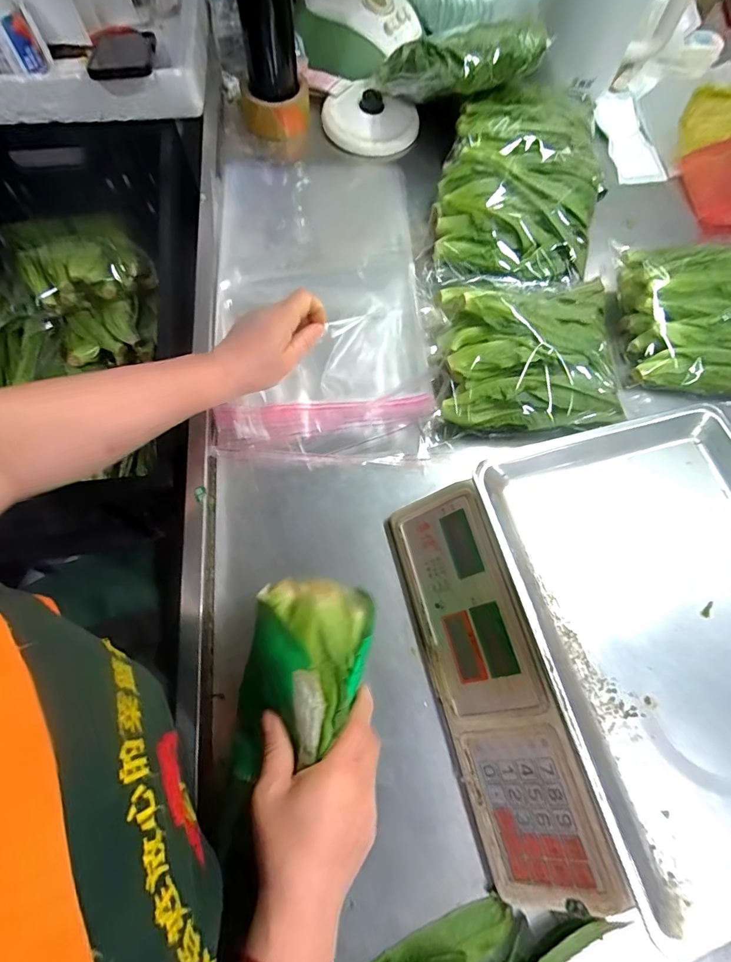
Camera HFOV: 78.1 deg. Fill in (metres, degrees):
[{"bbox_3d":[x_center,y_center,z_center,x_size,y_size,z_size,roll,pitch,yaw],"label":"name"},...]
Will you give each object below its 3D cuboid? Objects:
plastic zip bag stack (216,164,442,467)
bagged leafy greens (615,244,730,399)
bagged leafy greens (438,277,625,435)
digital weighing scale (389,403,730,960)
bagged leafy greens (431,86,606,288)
[{"bbox_3d":[-0.058,-0.239,0.566,0.248,0.026,0.475,-4,70,-3],"label":"plastic zip bag stack"},{"bbox_3d":[0.420,-0.195,0.536,0.219,0.065,0.182,3,70,-1],"label":"bagged leafy greens"},{"bbox_3d":[0.182,-0.145,0.507,0.194,0.076,0.186,-1,70,-2],"label":"bagged leafy greens"},{"bbox_3d":[0.216,0.136,0.389,0.304,0.111,0.333,-15,71,-7],"label":"digital weighing scale"},{"bbox_3d":[0.209,-0.402,0.607,0.204,0.071,0.367,15,70,4],"label":"bagged leafy greens"}]

